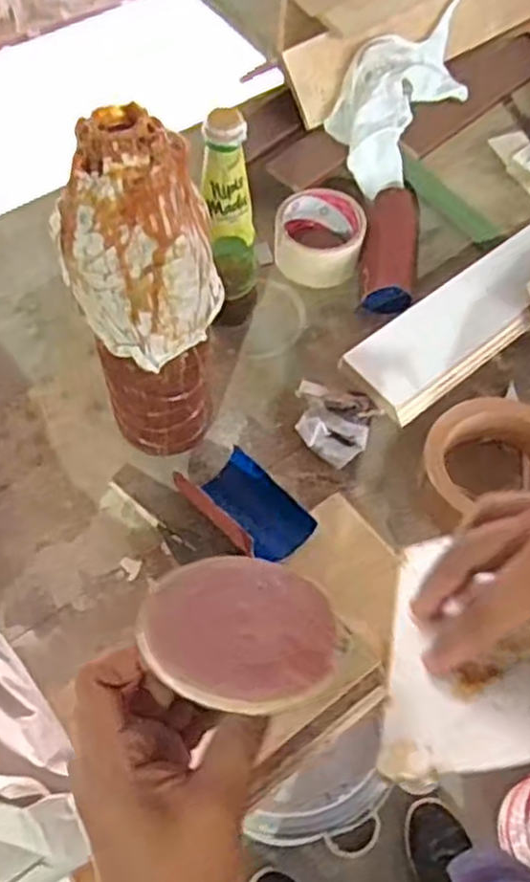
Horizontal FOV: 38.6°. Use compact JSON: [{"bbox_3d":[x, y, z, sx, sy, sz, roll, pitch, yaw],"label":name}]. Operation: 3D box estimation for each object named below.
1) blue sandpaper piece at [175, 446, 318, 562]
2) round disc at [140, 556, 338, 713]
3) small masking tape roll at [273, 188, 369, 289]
[{"bbox_3d":[-0.014,0.050,0.603,0.061,0.047,0.100,-41,55,-14],"label":"blue sandpaper piece"},{"bbox_3d":[-0.009,0.078,0.324,0.084,0.005,0.082,9,31,-5],"label":"round disc"},{"bbox_3d":[0.054,-0.204,0.759,0.091,0.039,0.094,1,60,-2],"label":"small masking tape roll"}]

